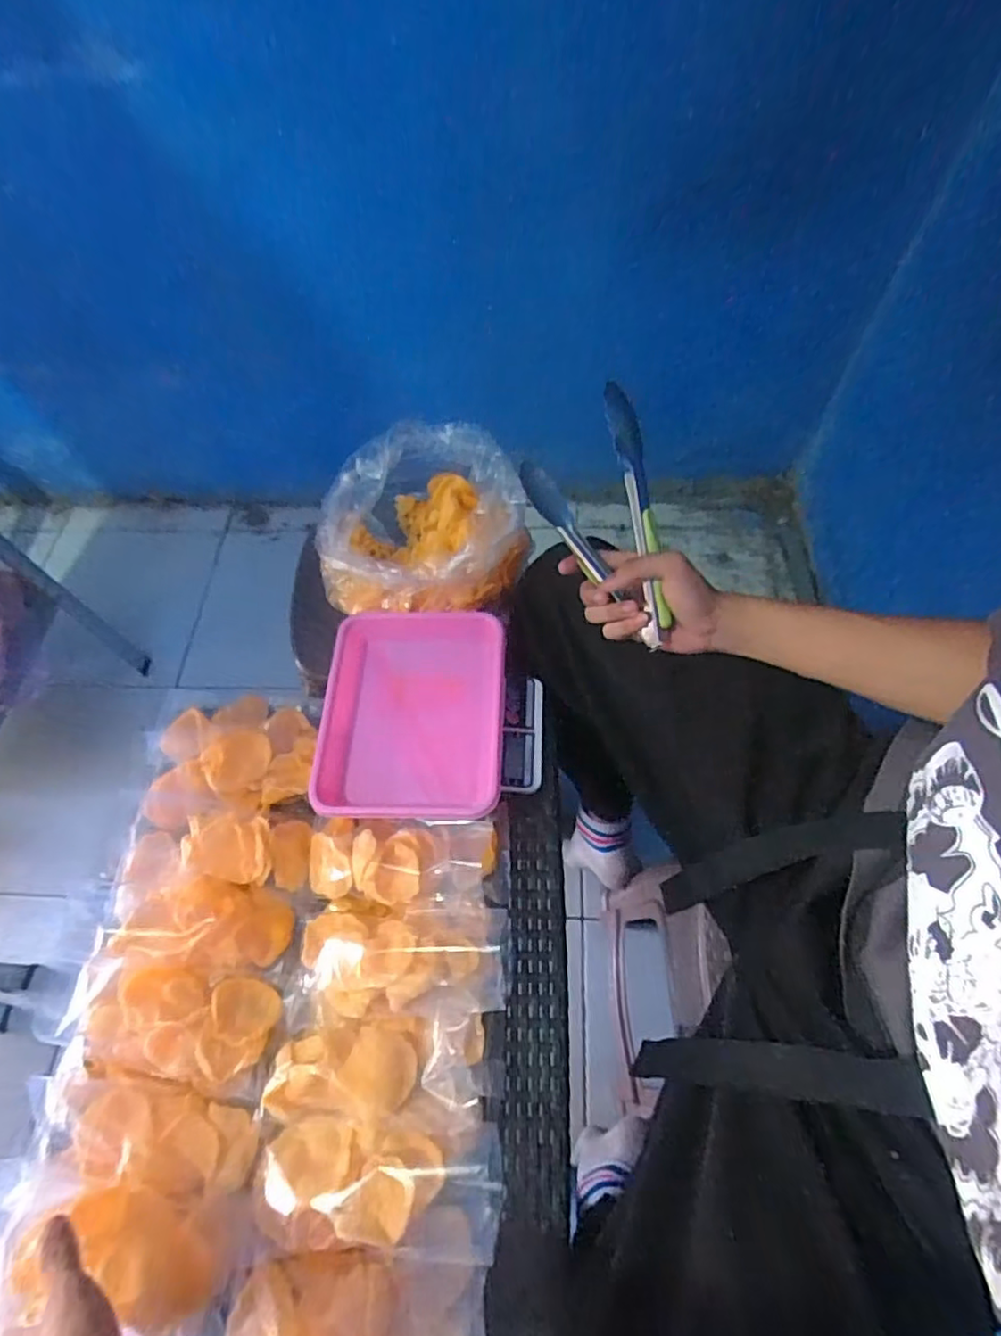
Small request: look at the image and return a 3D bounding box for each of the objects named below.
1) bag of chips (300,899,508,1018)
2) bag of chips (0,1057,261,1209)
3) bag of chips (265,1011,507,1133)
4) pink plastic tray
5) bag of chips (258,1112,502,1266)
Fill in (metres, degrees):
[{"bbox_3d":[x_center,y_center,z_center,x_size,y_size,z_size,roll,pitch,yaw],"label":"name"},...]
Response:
[{"bbox_3d":[-0.087,0.247,0.535,0.185,0.059,0.090,-2,62,3],"label":"bag of chips"},{"bbox_3d":[-0.287,0.361,0.488,0.183,0.050,0.086,-4,62,2],"label":"bag of chips"},{"bbox_3d":[-0.094,0.323,0.508,0.183,0.051,0.081,-2,62,3],"label":"bag of chips"},{"bbox_3d":[-0.077,0.048,0.641,0.209,0.052,0.222,0,62,4],"label":"pink plastic tray"},{"bbox_3d":[-0.094,0.389,0.475,0.188,0.049,0.087,-1,62,4],"label":"bag of chips"}]

